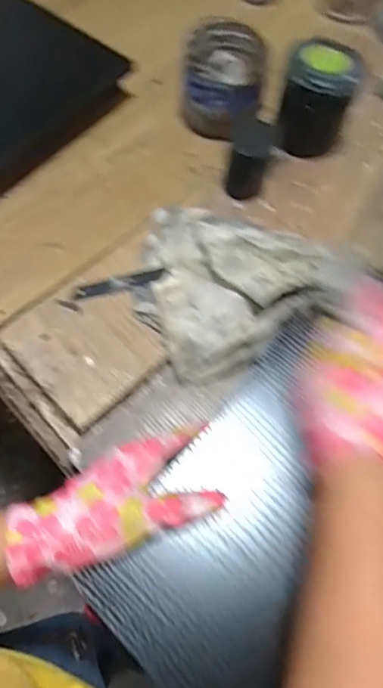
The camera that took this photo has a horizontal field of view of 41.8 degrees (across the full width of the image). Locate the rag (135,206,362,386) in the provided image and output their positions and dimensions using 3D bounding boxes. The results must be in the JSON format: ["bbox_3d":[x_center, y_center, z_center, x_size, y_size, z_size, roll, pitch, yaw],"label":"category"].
[{"bbox_3d":[0.037,-0.081,0.503,0.202,0.039,0.184,-30,70,-16],"label":"rag"}]

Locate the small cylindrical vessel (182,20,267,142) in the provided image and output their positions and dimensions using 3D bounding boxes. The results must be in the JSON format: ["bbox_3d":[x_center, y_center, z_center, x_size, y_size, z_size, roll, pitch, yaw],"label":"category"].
[{"bbox_3d":[0.038,-0.304,0.586,0.092,0.085,0.108,4,65,-1],"label":"small cylindrical vessel"}]

